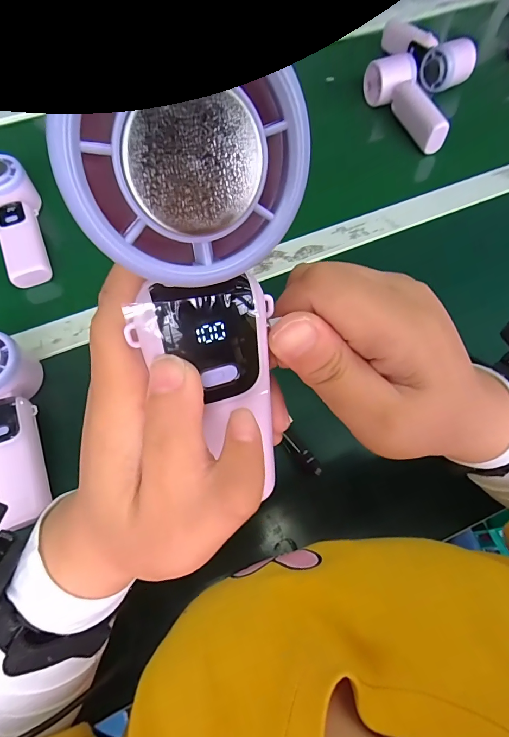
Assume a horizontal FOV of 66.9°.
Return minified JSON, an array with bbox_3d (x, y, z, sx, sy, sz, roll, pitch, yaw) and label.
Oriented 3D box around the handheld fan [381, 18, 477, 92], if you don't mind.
[{"bbox_3d":[0.269,-0.503,0.603,0.064,0.049,0.169,-18,63,-8],"label":"handheld fan"}]

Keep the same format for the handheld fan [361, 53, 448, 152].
[{"bbox_3d":[0.210,-0.373,0.537,0.052,0.052,0.164,-14,62,-6],"label":"handheld fan"}]

